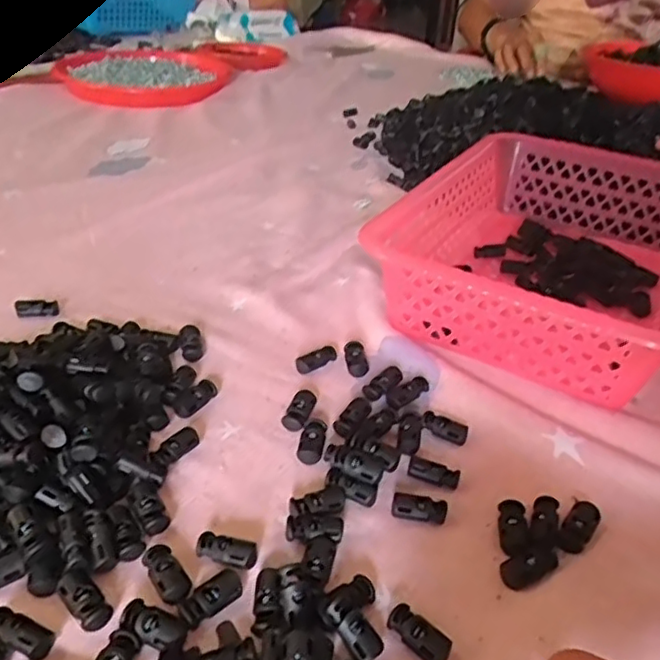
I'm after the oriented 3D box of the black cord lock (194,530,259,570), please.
[{"bbox_3d":[-0.048,0.102,0.292,0.028,0.007,0.014,9,35,7],"label":"black cord lock"}]

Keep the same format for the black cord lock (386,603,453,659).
[{"bbox_3d":[0.038,0.128,0.266,0.028,0.007,0.015,27,41,29],"label":"black cord lock"}]

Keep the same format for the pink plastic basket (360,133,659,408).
[{"bbox_3d":[0.178,-0.065,0.496,0.211,0.074,0.300,22,39,23],"label":"pink plastic basket"}]

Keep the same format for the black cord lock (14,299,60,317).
[{"bbox_3d":[-0.209,-0.016,0.450,0.029,0.010,0.014,-5,36,-13],"label":"black cord lock"}]

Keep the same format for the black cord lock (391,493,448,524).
[{"bbox_3d":[0.045,0.090,0.320,0.027,0.006,0.015,9,35,7],"label":"black cord lock"}]

